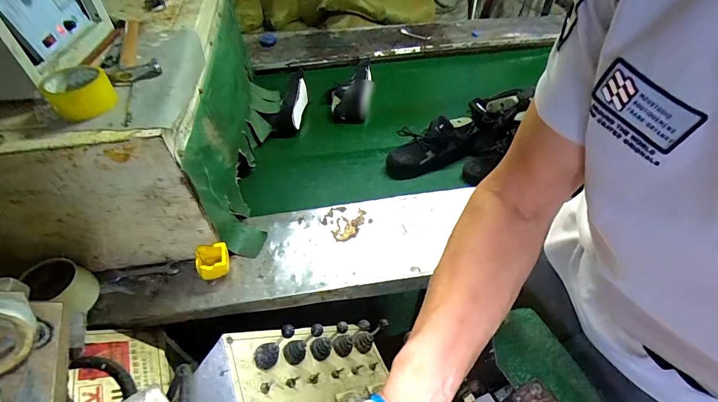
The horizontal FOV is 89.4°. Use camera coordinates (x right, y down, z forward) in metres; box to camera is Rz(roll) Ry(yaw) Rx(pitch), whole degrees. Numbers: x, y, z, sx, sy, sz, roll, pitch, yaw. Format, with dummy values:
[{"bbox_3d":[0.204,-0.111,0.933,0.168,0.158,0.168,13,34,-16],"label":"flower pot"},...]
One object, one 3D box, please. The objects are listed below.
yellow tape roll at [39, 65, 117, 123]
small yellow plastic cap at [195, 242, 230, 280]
[{"bbox_3d":[-0.491,-0.198,0.637,0.098,0.062,0.094,-29,53,-22],"label":"yellow tape roll"},{"bbox_3d":[-0.316,0.135,0.790,0.064,0.057,0.066,-15,50,-11],"label":"small yellow plastic cap"}]

